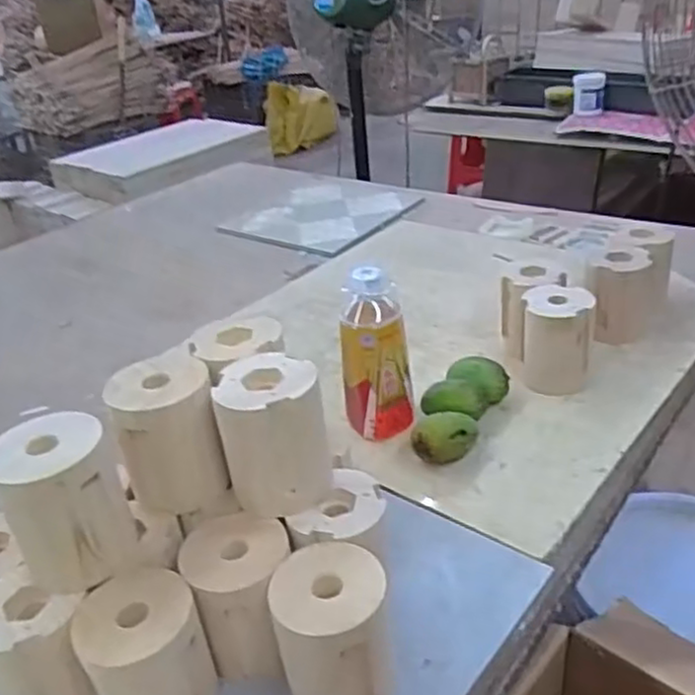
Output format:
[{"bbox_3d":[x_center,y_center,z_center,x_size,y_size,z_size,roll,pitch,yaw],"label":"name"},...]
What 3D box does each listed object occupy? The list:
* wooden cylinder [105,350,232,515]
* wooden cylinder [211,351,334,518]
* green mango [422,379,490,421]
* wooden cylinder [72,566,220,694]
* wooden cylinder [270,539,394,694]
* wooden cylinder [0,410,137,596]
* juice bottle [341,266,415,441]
[{"bbox_3d":[-0.144,0.070,0.568,0.077,0.105,0.074,-13,30,-12],"label":"wooden cylinder"},{"bbox_3d":[-0.055,0.066,0.547,0.077,0.106,0.076,-8,30,-3],"label":"wooden cylinder"},{"bbox_3d":[0.115,0.066,0.768,0.072,0.047,0.040,7,33,18],"label":"green mango"},{"bbox_3d":[-0.138,0.220,0.493,0.079,0.099,0.089,-20,35,-24],"label":"wooden cylinder"},{"bbox_3d":[-0.010,0.206,0.495,0.080,0.102,0.093,-11,32,-11],"label":"wooden cylinder"},{"bbox_3d":[-0.200,0.109,0.500,0.080,0.100,0.076,-21,33,-25],"label":"wooden cylinder"},{"bbox_3d":[0.030,0.010,0.738,0.070,0.186,0.057,-4,32,0],"label":"juice bottle"}]

